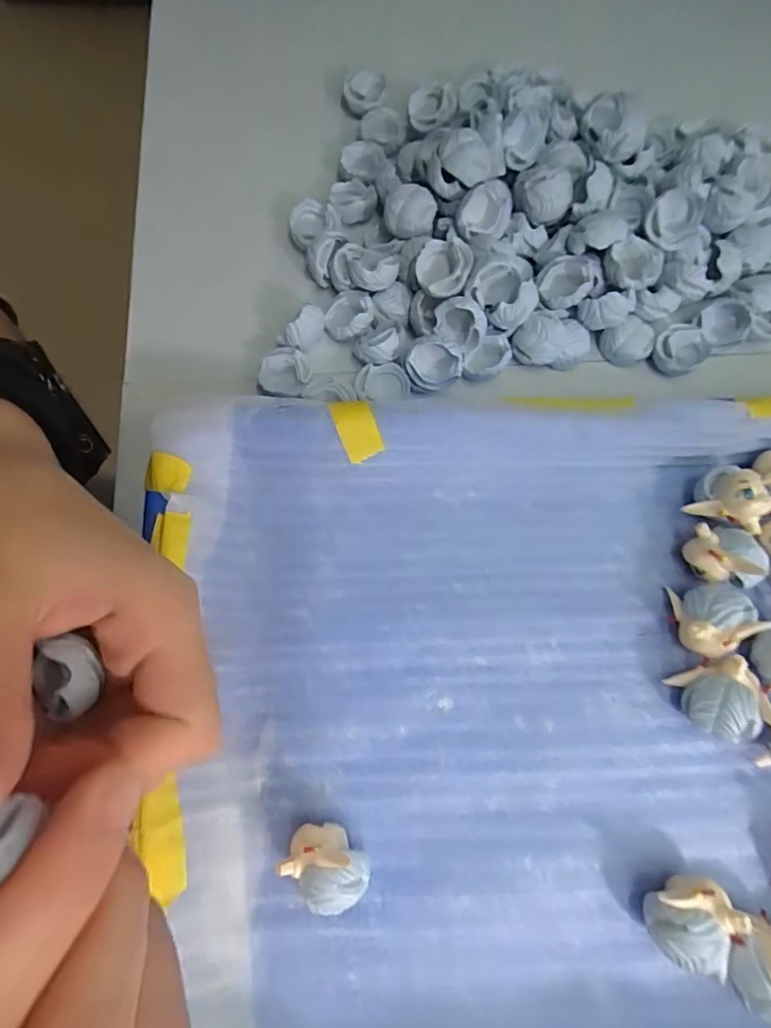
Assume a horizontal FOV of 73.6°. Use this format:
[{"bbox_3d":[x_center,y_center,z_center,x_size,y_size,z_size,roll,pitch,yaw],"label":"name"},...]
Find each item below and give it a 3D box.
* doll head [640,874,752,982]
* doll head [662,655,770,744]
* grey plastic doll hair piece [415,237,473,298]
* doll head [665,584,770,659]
[{"bbox_3d":[0.100,0.135,0.175,0.027,0.022,0.027,1,73,-2],"label":"doll head"},{"bbox_3d":[0.125,0.070,0.193,0.024,0.022,0.030,-21,74,-8],"label":"doll head"},{"bbox_3d":[0.025,-0.108,0.225,0.023,0.013,0.021,13,73,2],"label":"grey plastic doll hair piece"},{"bbox_3d":[0.127,0.042,0.201,0.024,0.024,0.027,-1,73,-2],"label":"doll head"}]

